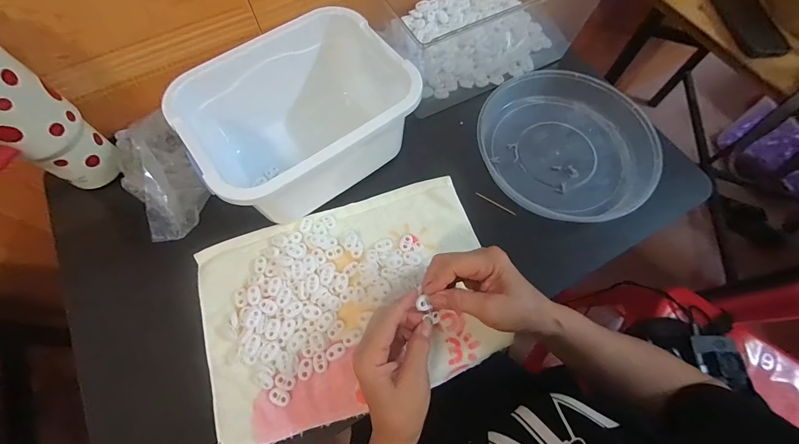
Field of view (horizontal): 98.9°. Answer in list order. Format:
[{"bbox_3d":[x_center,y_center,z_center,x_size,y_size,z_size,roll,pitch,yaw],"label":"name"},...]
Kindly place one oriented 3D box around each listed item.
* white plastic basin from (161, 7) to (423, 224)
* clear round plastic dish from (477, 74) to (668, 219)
[{"bbox_3d":[-0.120,-0.124,0.431,0.241,0.130,0.179,-32,71,-13],"label":"white plastic basin"},{"bbox_3d":[0.227,-0.109,0.470,0.226,0.040,0.209,0,67,0],"label":"clear round plastic dish"}]

